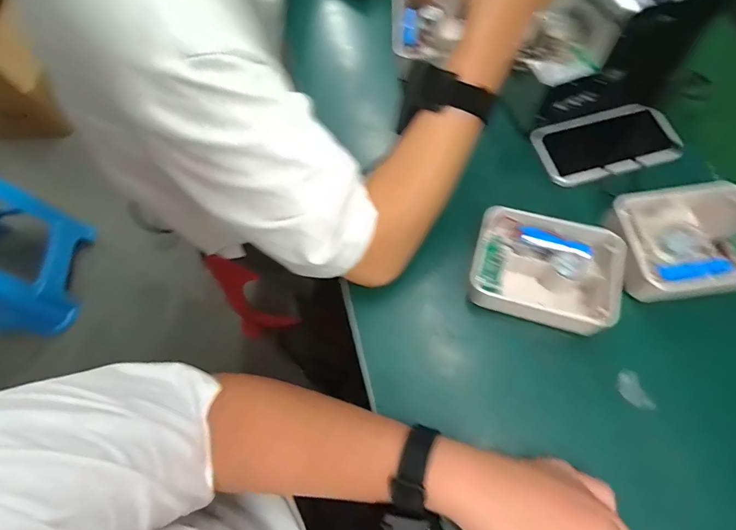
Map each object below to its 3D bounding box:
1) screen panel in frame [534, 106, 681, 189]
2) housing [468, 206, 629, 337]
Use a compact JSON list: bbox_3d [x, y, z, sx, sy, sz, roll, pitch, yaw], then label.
[{"bbox_3d":[0.275,-0.141,0.464,0.147,0.014,0.083,-14,68,-3],"label":"screen panel in frame"},{"bbox_3d":[0.173,0.005,0.400,0.132,0.050,0.104,18,70,10],"label":"housing"}]

